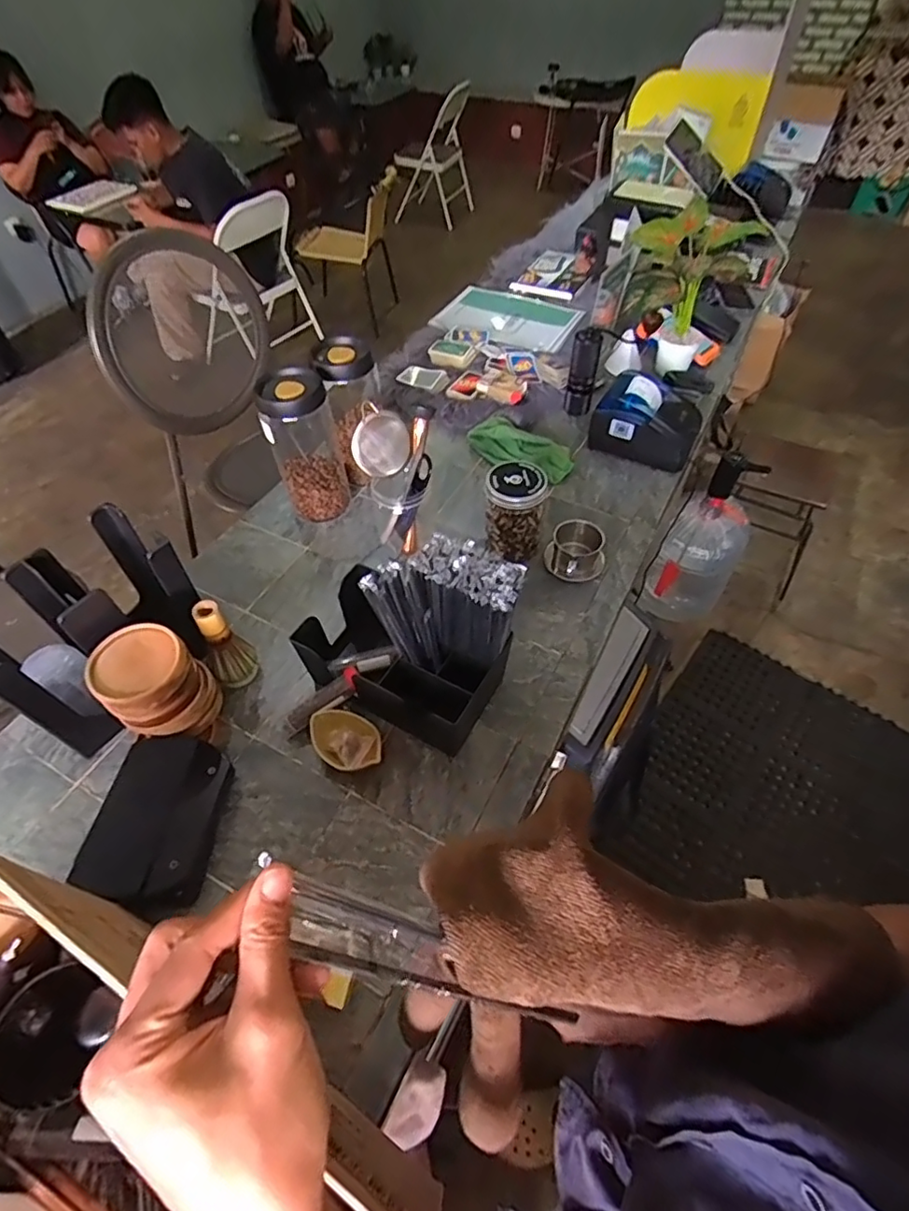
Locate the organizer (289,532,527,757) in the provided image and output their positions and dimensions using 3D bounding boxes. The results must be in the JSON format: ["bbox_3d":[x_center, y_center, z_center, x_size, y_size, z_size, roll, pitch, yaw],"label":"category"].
[{"bbox_3d":[-0.061,0.033,0.678,0.255,0.216,0.154,20,57,18],"label":"organizer"}]

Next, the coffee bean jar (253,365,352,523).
[{"bbox_3d":[-0.233,-0.249,0.896,0.103,0.218,0.103,-2,53,3],"label":"coffee bean jar"}]

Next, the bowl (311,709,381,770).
[{"bbox_3d":[-0.128,0.164,0.680,0.103,0.042,0.064,25,59,21],"label":"bowl"}]

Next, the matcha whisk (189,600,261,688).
[{"bbox_3d":[-0.289,0.055,0.720,0.056,0.138,0.048,-32,57,-19],"label":"matcha whisk"}]

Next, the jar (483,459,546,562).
[{"bbox_3d":[0.092,-0.136,0.858,0.086,0.134,0.073,5,53,8],"label":"jar"}]

